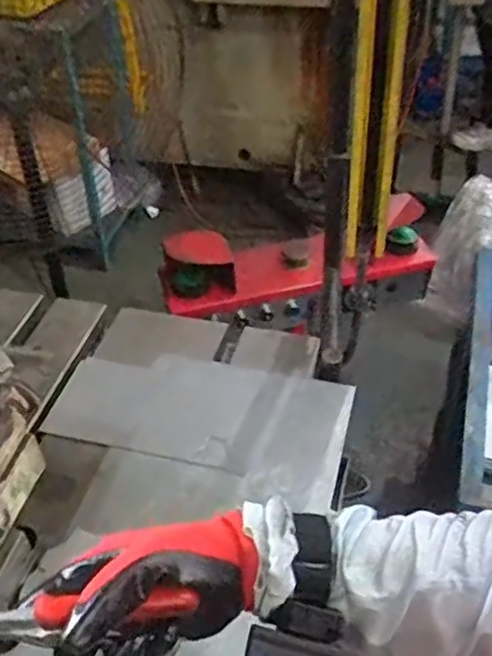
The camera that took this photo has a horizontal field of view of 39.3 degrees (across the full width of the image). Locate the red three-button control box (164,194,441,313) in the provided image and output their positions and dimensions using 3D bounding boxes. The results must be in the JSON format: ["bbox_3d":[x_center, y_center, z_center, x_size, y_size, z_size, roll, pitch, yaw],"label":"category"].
[{"bbox_3d":[0.114,-0.145,1.372,0.559,0.154,0.116,-14,43,-11],"label":"red three-button control box"}]

